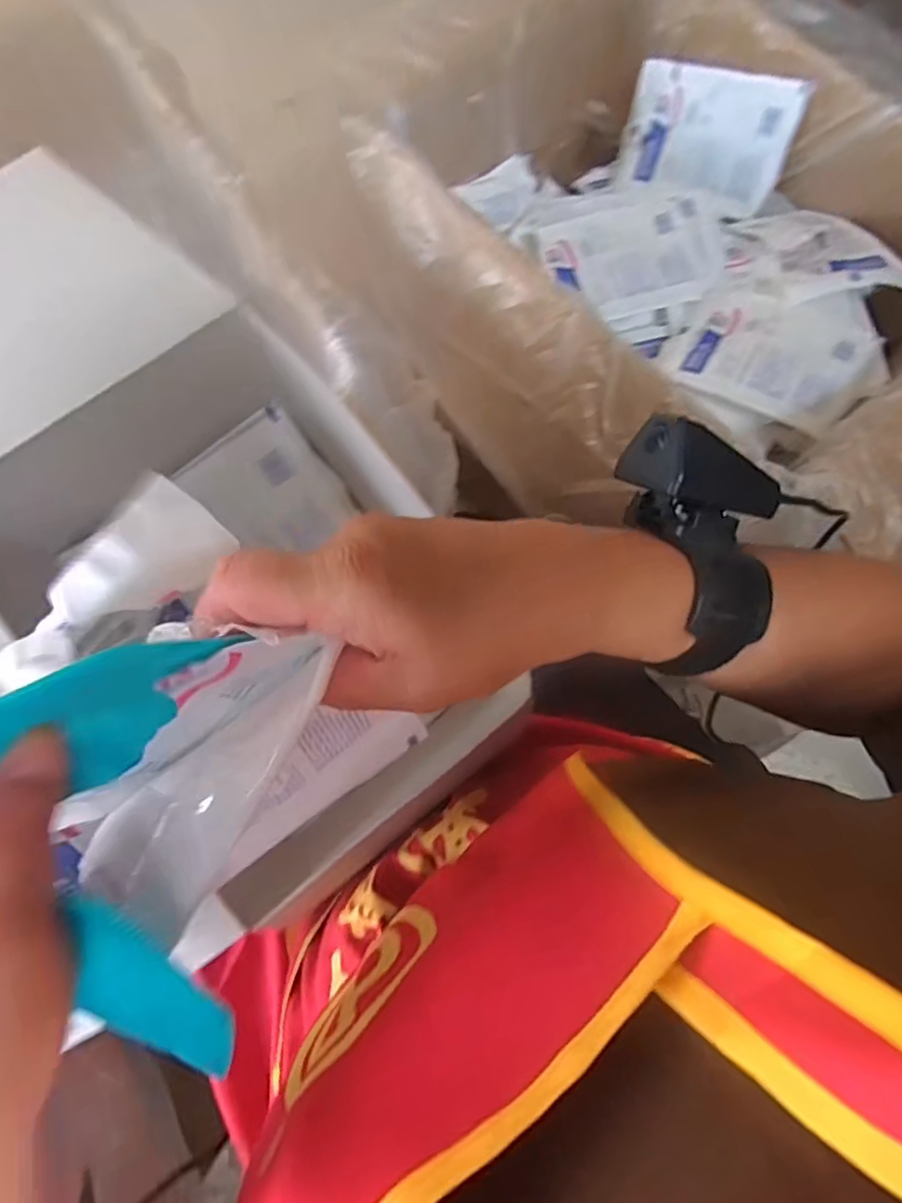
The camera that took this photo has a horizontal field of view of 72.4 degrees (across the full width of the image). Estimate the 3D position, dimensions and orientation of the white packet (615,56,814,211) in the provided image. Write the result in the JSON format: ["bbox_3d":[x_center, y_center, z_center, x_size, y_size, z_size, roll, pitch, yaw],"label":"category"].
[{"bbox_3d":[0.303,-0.558,0.737,0.192,0.121,0.025,29,45,20],"label":"white packet"}]

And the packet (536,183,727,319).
[{"bbox_3d":[0.204,-0.396,0.694,0.203,0.030,0.140,-11,75,-3],"label":"packet"}]

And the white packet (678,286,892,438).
[{"bbox_3d":[0.343,-0.263,0.643,0.198,0.038,0.164,24,76,6],"label":"white packet"}]

